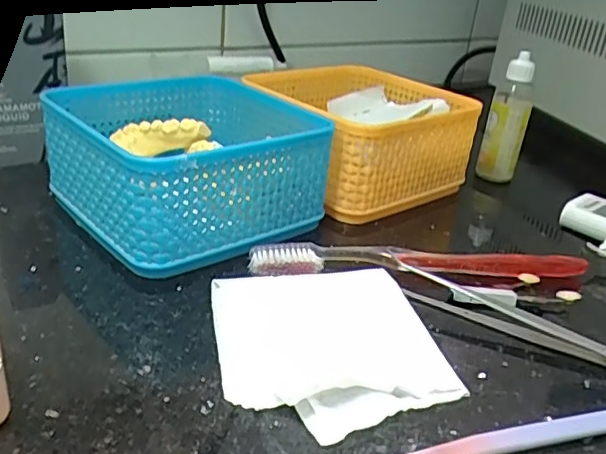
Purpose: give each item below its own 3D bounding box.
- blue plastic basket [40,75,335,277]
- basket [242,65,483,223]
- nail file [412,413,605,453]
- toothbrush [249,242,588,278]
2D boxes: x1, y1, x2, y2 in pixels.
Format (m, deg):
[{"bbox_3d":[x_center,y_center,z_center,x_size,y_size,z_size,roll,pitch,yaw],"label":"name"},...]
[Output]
[{"bbox_3d":[-0.068,-0.039,0.354,0.144,0.064,0.132,-17,35,-39],"label":"blue plastic basket"},{"bbox_3d":[0.037,-0.069,0.430,0.132,0.065,0.134,-15,34,-37],"label":"basket"},{"bbox_3d":[0.095,0.077,0.226,0.137,0.005,0.010,-1,28,-17],"label":"nail file"},{"bbox_3d":[0.065,0.018,0.324,0.185,0.015,0.018,2,27,-10],"label":"toothbrush"}]

